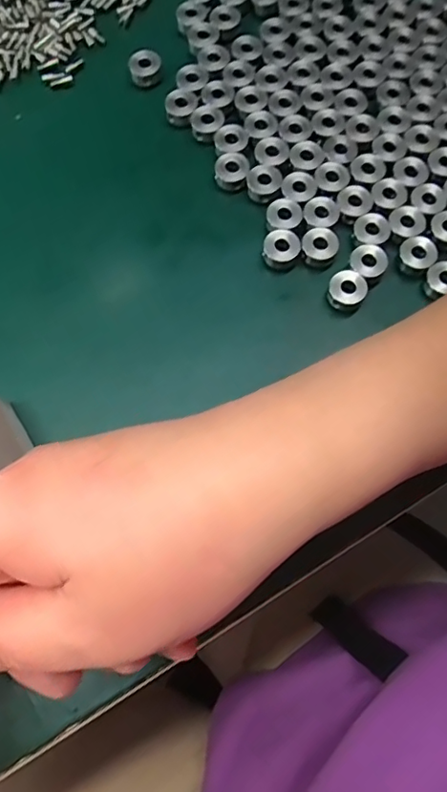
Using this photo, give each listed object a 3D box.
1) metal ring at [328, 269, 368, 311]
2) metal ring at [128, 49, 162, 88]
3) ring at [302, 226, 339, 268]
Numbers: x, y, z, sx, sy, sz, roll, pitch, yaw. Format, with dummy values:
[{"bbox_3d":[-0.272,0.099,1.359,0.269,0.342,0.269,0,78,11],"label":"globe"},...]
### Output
[{"bbox_3d":[0.065,-0.055,0.300,0.019,0.014,0.019,0,72,-1],"label":"metal ring"},{"bbox_3d":[-0.048,-0.201,0.347,0.019,0.014,0.016,-7,72,-3],"label":"metal ring"},{"bbox_3d":[0.052,-0.081,0.305,0.019,0.009,0.018,23,73,7],"label":"ring"}]

